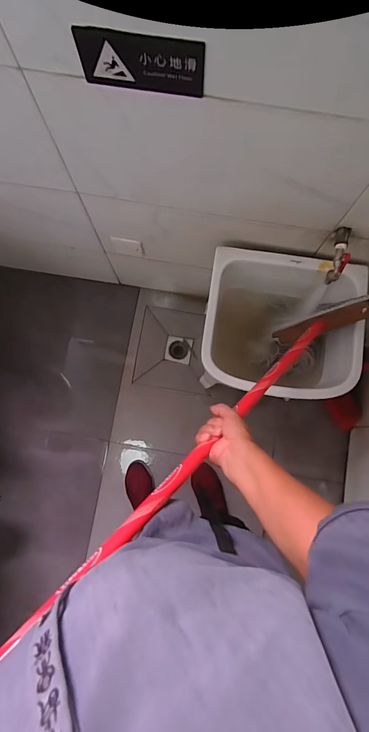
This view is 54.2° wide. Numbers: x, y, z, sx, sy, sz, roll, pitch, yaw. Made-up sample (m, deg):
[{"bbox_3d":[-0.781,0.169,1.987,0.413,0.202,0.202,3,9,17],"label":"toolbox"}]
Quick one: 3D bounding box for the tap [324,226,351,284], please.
[{"bbox_3d":[0.335,-0.240,0.781,0.032,0.056,0.114,14,83,3],"label":"tap"}]

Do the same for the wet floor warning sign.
[{"bbox_3d":[-0.060,-0.427,0.511,0.177,0.077,0.010,9,82,2],"label":"wet floor warning sign"}]

